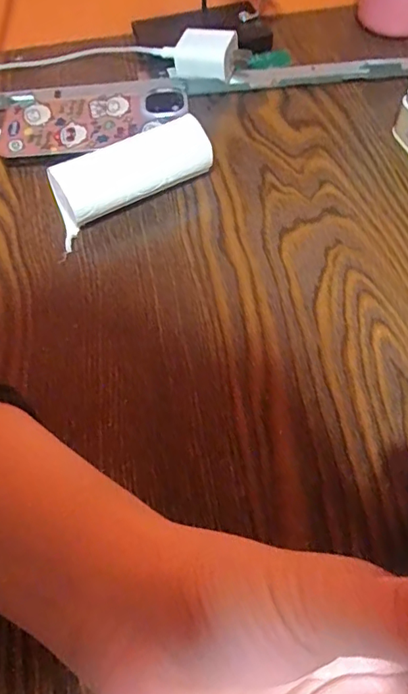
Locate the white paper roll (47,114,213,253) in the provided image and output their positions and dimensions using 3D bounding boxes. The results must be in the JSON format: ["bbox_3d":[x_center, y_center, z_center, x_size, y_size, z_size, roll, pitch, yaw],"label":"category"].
[{"bbox_3d":[-0.048,-0.111,0.328,0.107,0.044,0.034,-29,61,-14],"label":"white paper roll"}]

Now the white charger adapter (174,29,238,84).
[{"bbox_3d":[0.001,-0.233,0.400,0.048,0.039,0.024,1,58,4],"label":"white charger adapter"}]

